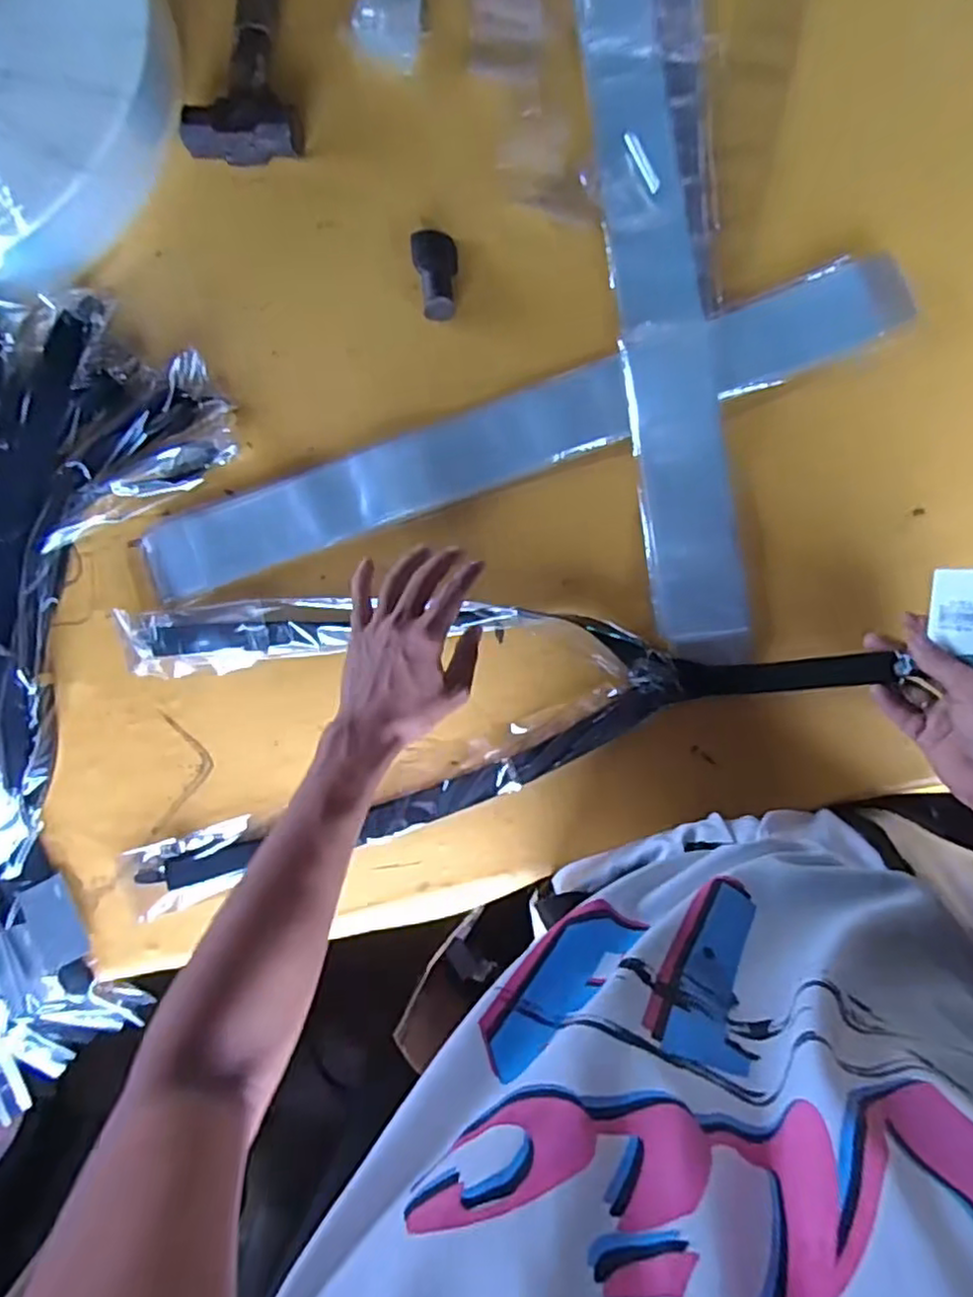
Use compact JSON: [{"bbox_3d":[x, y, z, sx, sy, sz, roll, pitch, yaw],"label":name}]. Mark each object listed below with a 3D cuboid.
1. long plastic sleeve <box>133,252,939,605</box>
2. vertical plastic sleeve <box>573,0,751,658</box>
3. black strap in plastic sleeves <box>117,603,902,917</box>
[{"bbox_3d":[0.021,-0.182,0.580,0.670,0.011,0.073,-20,86,3],"label":"long plastic sleeve"},{"bbox_3d":[0.146,-0.311,0.582,0.079,0.007,0.634,-8,87,3],"label":"vertical plastic sleeve"},{"bbox_3d":[-0.001,0.065,0.559,0.617,0.032,0.238,-6,87,4],"label":"black strap in plastic sleeves"}]

